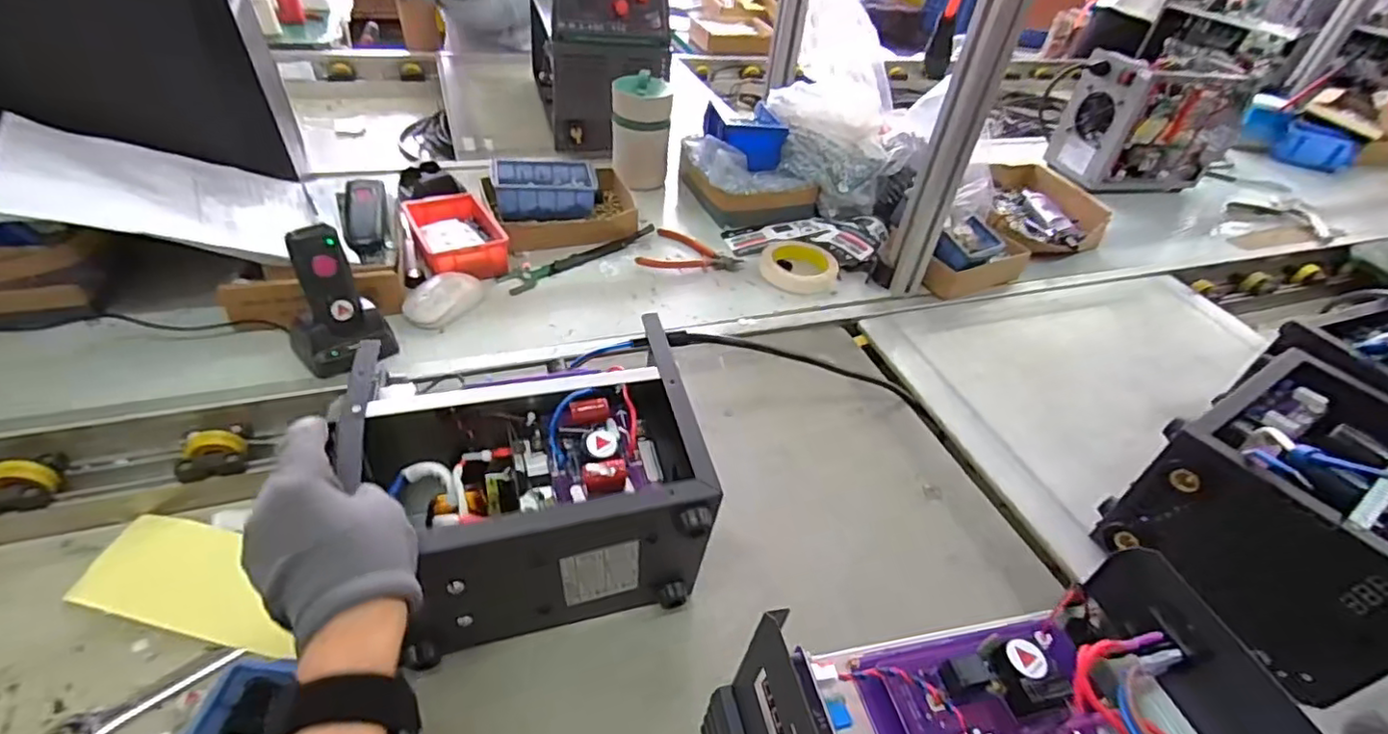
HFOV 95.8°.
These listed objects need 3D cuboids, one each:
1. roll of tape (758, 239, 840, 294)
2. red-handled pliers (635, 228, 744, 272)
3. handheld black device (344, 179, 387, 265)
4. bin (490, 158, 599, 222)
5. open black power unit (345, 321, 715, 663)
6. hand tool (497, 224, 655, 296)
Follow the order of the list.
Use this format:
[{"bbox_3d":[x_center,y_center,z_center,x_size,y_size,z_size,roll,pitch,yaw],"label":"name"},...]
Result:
[{"bbox_3d":[0.150,-0.143,0.883,0.105,0.026,0.105,4,41,-4],"label":"roll of tape"},{"bbox_3d":[-0.001,-0.156,0.889,0.134,0.018,0.102,16,42,9],"label":"red-handled pliers"},{"bbox_3d":[-0.415,-0.189,0.796,0.046,0.021,0.129,-10,69,-14],"label":"handheld black device"},{"bbox_3d":[-0.214,-0.258,0.911,0.144,0.047,0.117,-2,42,-11],"label":"bin"},{"bbox_3d":[-0.114,0.082,0.469,0.220,0.145,0.176,-10,45,-14],"label":"open black power unit"},{"bbox_3d":[-0.154,-0.155,0.862,0.041,0.017,0.245,35,48,28],"label":"hand tool"}]

